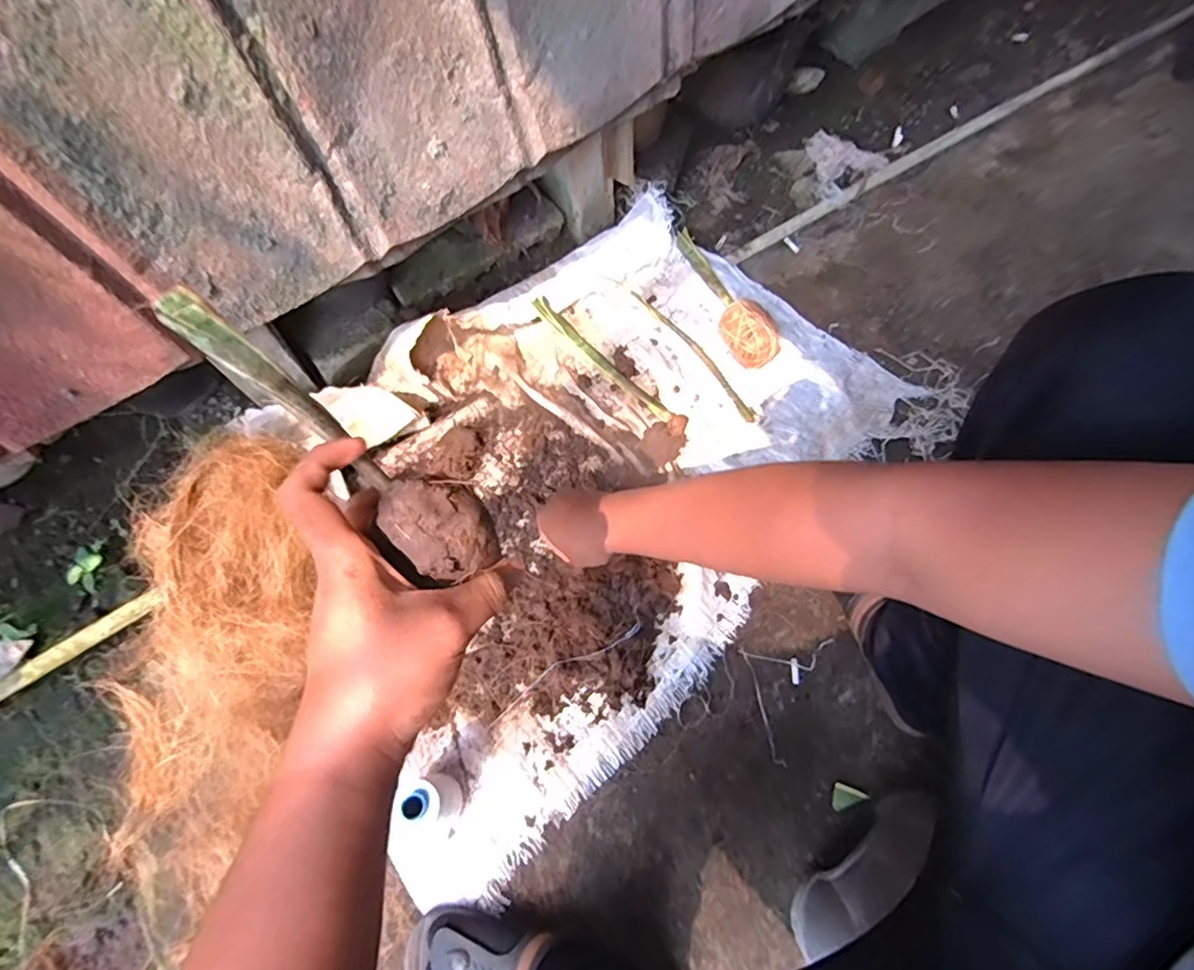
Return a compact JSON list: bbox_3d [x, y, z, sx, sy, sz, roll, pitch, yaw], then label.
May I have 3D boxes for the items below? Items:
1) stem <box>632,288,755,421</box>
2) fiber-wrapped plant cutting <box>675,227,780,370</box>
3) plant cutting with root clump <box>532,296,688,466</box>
[{"bbox_3d":[0.147,-0.196,0.853,0.032,0.019,0.260,-37,72,-11],"label":"stem"},{"bbox_3d":[0.179,-0.286,0.861,0.072,0.067,0.262,-29,71,-8],"label":"fiber-wrapped plant cutting"},{"bbox_3d":[0.026,-0.165,0.829,0.077,0.037,0.314,-34,72,-10],"label":"plant cutting with root clump"}]

